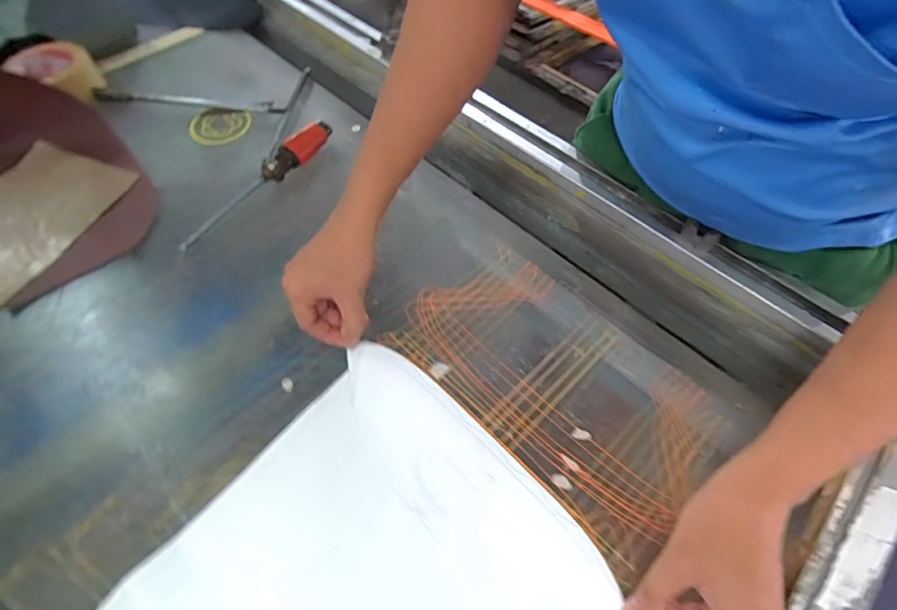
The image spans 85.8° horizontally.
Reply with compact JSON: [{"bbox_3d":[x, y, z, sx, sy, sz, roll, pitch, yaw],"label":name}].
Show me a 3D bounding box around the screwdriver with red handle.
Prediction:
[{"bbox_3d":[-0.234,-0.153,0.588,0.034,0.037,0.233,33,63,20],"label":"screwdriver with red handle"}]

